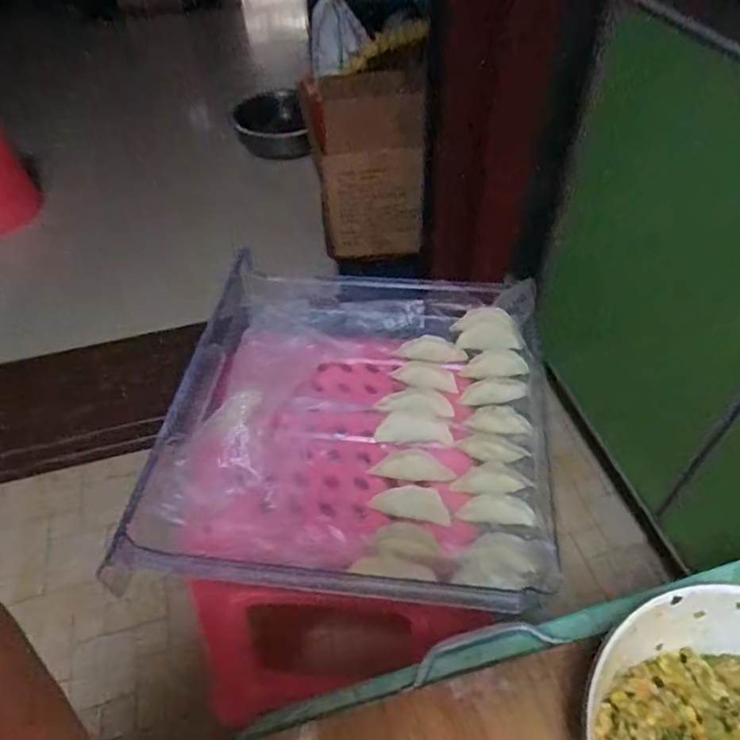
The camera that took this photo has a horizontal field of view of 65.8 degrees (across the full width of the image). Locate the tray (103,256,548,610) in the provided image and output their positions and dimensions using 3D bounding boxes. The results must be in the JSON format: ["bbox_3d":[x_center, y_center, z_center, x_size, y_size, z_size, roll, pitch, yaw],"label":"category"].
[{"bbox_3d":[-0.012,0.048,0.589,0.366,0.080,0.374,3,49,5],"label":"tray"}]

